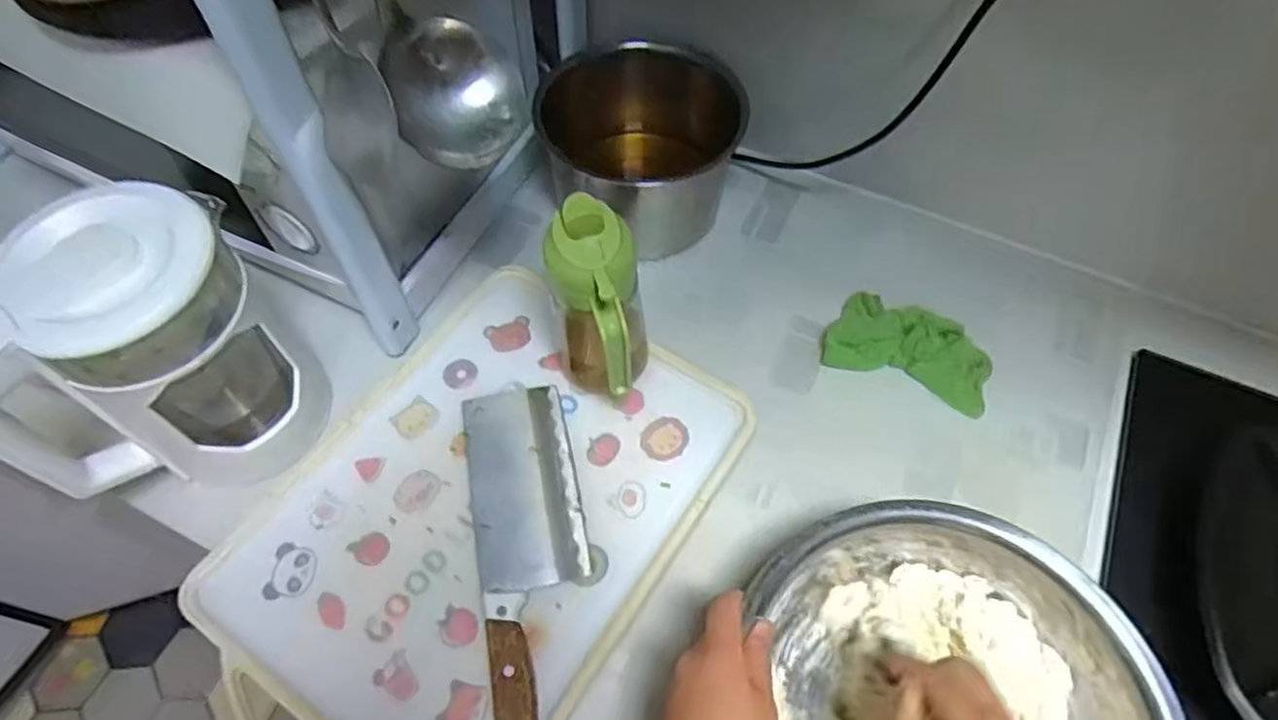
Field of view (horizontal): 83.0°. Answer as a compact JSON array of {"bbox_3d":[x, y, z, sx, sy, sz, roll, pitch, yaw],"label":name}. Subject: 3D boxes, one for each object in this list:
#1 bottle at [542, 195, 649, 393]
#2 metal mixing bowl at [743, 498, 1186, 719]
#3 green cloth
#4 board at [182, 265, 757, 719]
[{"bbox_3d":[-0.029,-0.027,0.543,0.072,0.194,0.073,1,58,-2],"label":"bottle"},{"bbox_3d":[0.195,0.227,0.466,0.225,0.106,0.238,1,58,-2],"label":"metal mixing bowl"},{"bbox_3d":[0.243,-0.008,0.639,0.143,0.039,0.085,30,62,15],"label":"green cloth"},{"bbox_3d":[-0.126,0.115,0.557,0.283,0.022,0.391,30,62,15],"label":"board"}]

